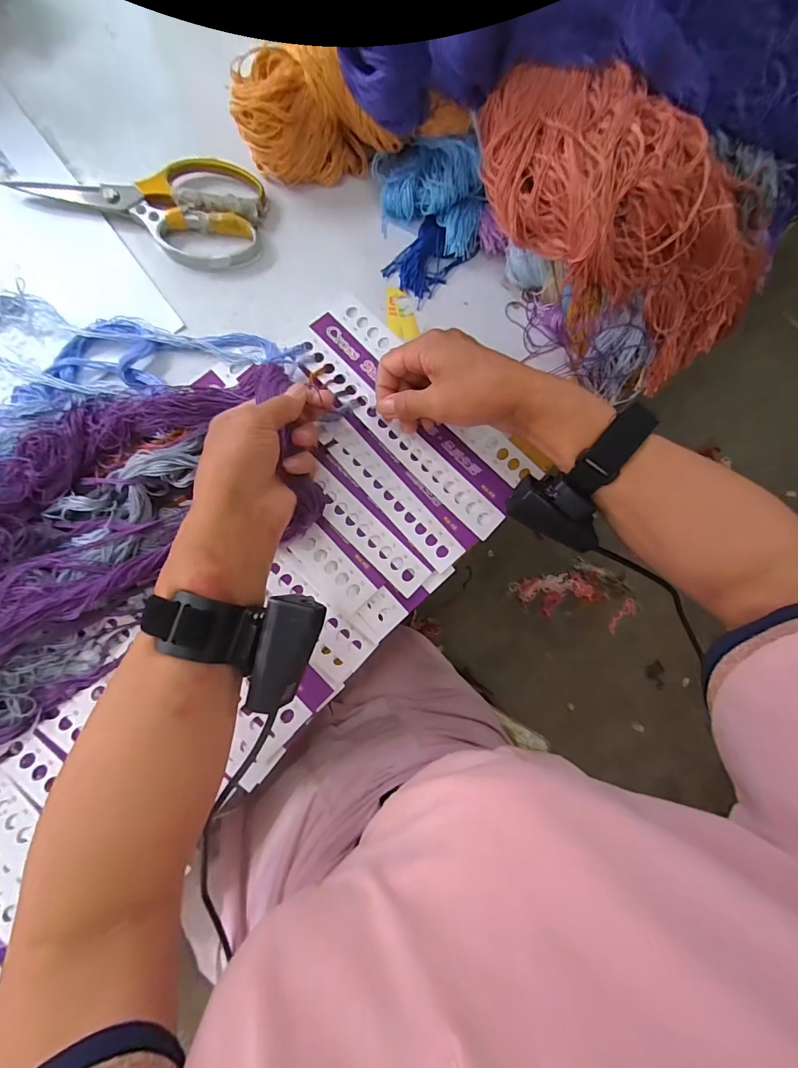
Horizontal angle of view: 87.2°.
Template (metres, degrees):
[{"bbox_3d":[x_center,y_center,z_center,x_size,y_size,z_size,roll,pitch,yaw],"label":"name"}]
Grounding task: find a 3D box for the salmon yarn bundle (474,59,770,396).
[{"bbox_3d":[0.175,-0.237,0.321,0.265,0.086,0.128,32,82,-13],"label":"salmon yarn bundle"}]

